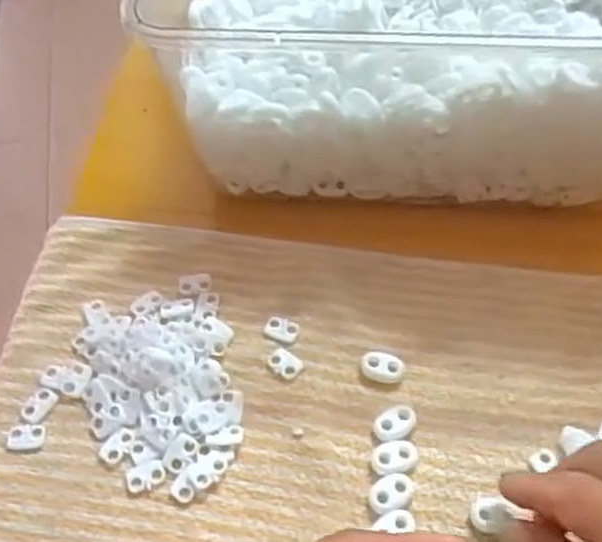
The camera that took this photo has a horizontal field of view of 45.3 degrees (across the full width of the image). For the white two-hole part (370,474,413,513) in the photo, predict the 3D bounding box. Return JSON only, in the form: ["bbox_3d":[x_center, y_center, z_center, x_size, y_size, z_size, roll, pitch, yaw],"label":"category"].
[{"bbox_3d":[0.042,0.104,0.337,0.022,0.004,0.014,-21,58,-13],"label":"white two-hole part"}]

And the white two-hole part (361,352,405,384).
[{"bbox_3d":[0.043,0.050,0.375,0.022,0.005,0.016,14,57,10],"label":"white two-hole part"}]

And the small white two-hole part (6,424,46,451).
[{"bbox_3d":[-0.137,0.083,0.360,0.017,0.004,0.012,-4,56,-2],"label":"small white two-hole part"}]

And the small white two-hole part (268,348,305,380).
[{"bbox_3d":[-0.008,0.048,0.377,0.019,0.004,0.013,33,62,21],"label":"small white two-hole part"}]

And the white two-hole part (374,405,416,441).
[{"bbox_3d":[0.047,0.075,0.356,0.021,0.004,0.015,-29,61,-18],"label":"white two-hole part"}]

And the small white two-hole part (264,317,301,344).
[{"bbox_3d":[-0.010,0.031,0.389,0.018,0.004,0.013,17,58,11],"label":"small white two-hole part"}]

